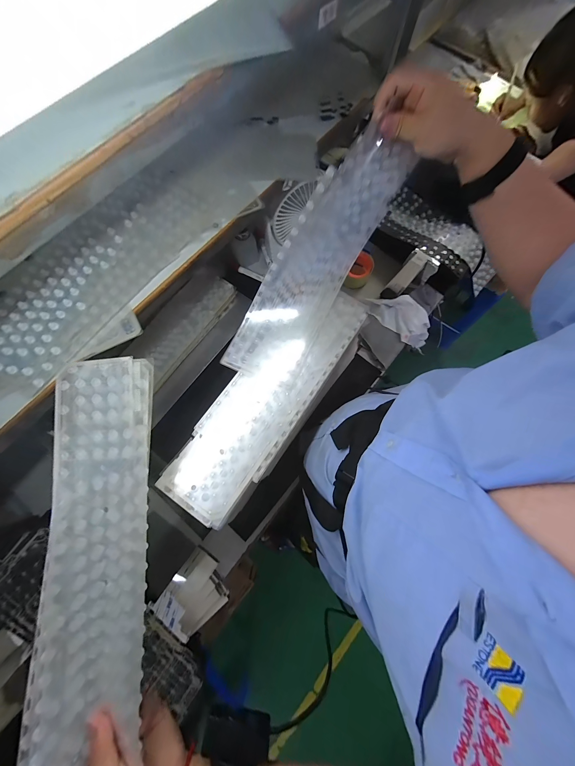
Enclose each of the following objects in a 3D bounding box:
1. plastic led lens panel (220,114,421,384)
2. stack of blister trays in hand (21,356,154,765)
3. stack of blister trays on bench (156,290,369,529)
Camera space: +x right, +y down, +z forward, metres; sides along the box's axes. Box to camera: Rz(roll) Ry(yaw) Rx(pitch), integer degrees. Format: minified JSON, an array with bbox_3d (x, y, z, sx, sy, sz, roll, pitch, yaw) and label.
[{"bbox_3d":[0.038,-0.175,0.403,0.109,0.103,0.376,36,101,9],"label":"plastic led lens panel"},{"bbox_3d":[-0.210,0.172,0.285,0.129,0.030,0.398,0,82,0],"label":"stack of blister trays in hand"},{"bbox_3d":[-0.018,0.010,0.398,0.127,0.029,0.400,35,78,8],"label":"stack of blister trays on bench"}]

